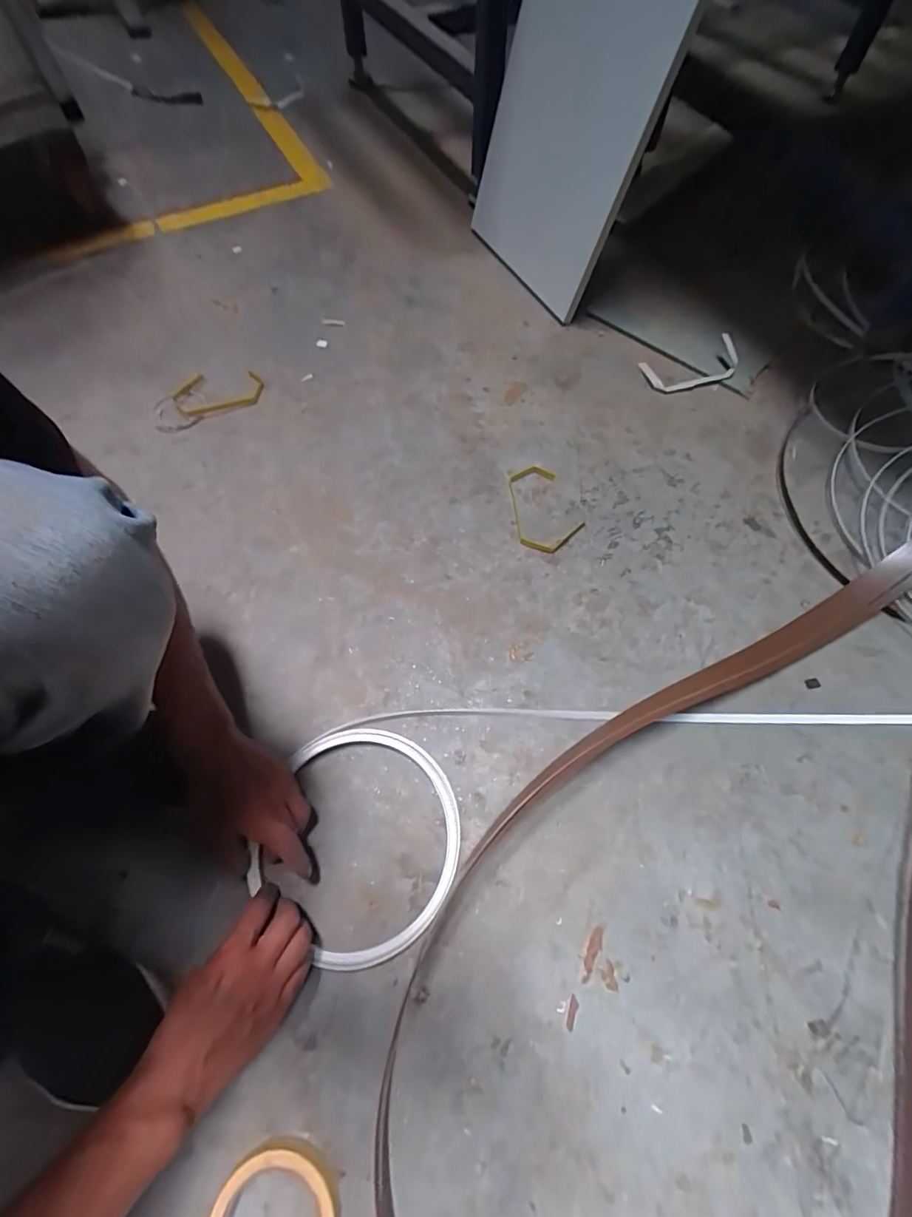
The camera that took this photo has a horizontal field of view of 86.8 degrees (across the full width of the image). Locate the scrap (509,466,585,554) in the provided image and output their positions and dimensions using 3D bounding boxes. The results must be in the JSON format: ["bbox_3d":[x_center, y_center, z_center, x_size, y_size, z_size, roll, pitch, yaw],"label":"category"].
[{"bbox_3d":[0.118,-0.141,0.687,0.094,0.008,0.142,-21,66,-9],"label":"scrap"}]

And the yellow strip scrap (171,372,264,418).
[{"bbox_3d":[-0.397,-0.360,0.803,0.145,0.005,0.097,-13,65,-6],"label":"yellow strip scrap"}]

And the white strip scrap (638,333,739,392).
[{"bbox_3d":[0.391,-0.401,0.793,0.154,0.035,0.070,-12,65,-5],"label":"white strip scrap"}]

